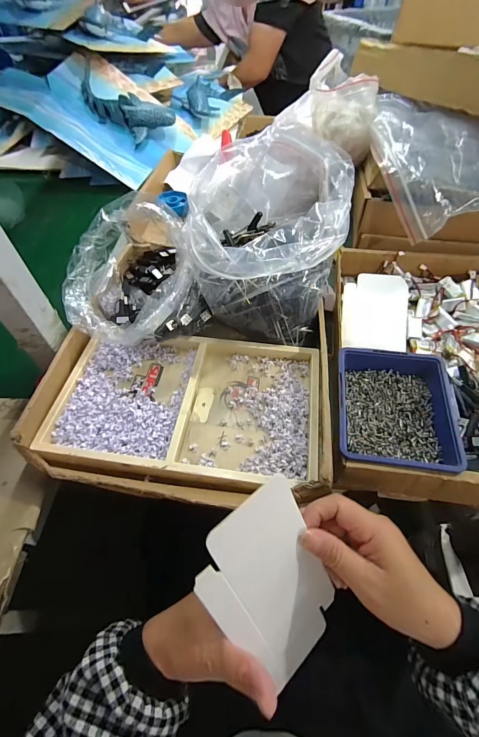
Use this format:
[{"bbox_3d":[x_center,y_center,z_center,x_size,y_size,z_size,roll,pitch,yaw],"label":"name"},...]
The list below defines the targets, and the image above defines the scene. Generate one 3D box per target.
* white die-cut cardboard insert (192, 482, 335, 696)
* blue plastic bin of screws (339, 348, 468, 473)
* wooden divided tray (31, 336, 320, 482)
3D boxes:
[{"bbox_3d":[0.027,0.164,0.245,0.085,0.167,0.004,-34,25,-25],"label":"white die-cut cardboard insert"},{"bbox_3d":[0.174,0.053,0.383,0.123,0.058,0.139,6,54,8],"label":"blue plastic bin of screws"},{"bbox_3d":[-0.064,0.035,0.422,0.319,0.029,0.185,6,54,6],"label":"wooden divided tray"}]

